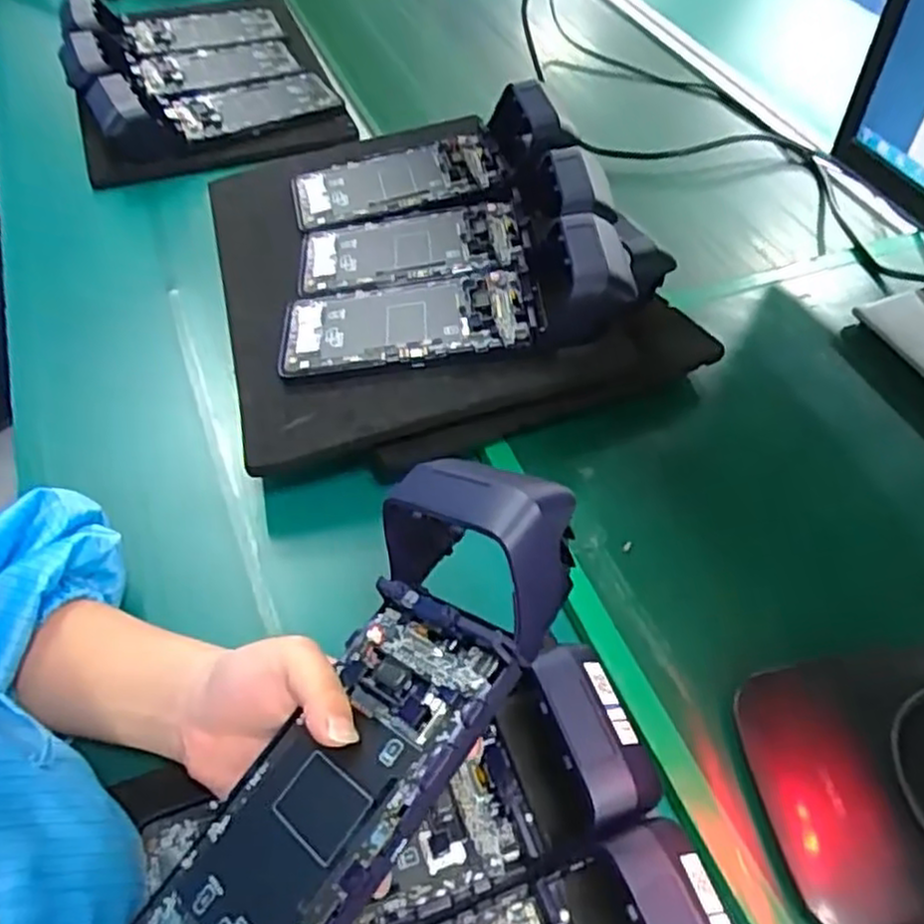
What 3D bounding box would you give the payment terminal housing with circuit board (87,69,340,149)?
[{"bbox_3d":[-0.221,-0.328,0.670,0.205,0.034,0.078,-28,60,-34],"label":"payment terminal housing with circuit board"}]

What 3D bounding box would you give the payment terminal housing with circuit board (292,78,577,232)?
[{"bbox_3d":[-0.028,-0.244,0.573,0.215,0.050,0.093,-14,57,-10],"label":"payment terminal housing with circuit board"}]

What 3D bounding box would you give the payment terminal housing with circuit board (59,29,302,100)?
[{"bbox_3d":[-0.262,-0.377,0.700,0.200,0.035,0.084,-22,58,-33],"label":"payment terminal housing with circuit board"}]

